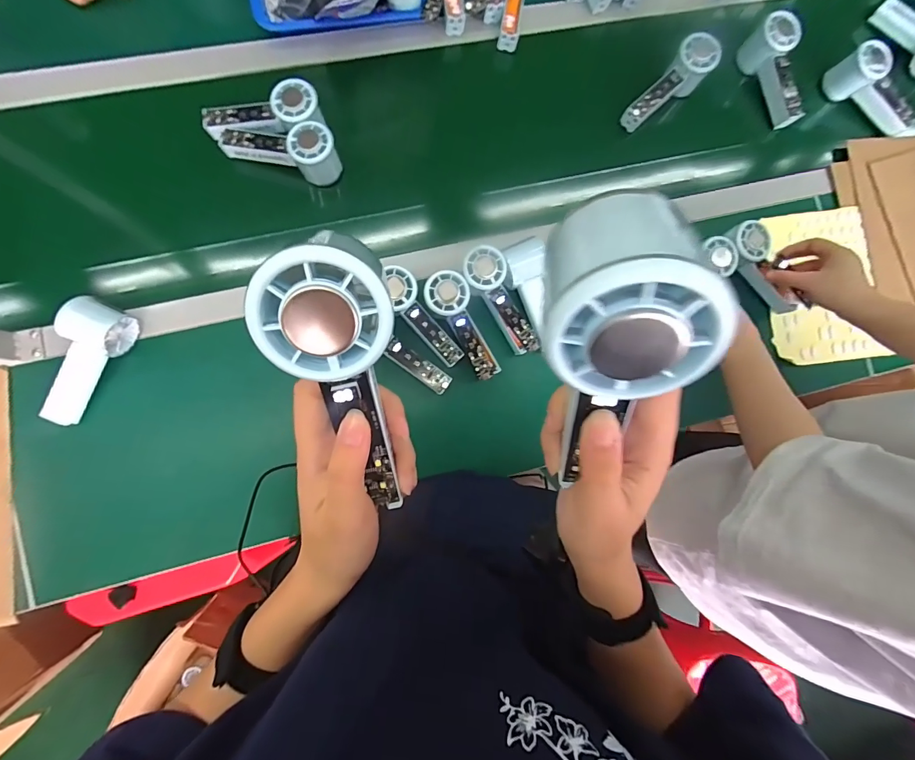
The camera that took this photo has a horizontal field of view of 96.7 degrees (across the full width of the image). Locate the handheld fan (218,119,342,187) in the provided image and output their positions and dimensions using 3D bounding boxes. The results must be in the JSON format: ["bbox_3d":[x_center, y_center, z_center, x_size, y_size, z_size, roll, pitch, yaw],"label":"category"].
[{"bbox_3d":[-0.226,-0.305,0.532,0.160,0.058,0.059,14,85,-5],"label":"handheld fan"}]

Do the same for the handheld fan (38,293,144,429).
[{"bbox_3d":[-0.445,-0.020,0.487,0.063,0.052,0.148,19,84,-4],"label":"handheld fan"}]

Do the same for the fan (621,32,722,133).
[{"bbox_3d":[0.303,-0.425,0.599,0.148,0.057,0.049,-42,91,8],"label":"fan"}]

